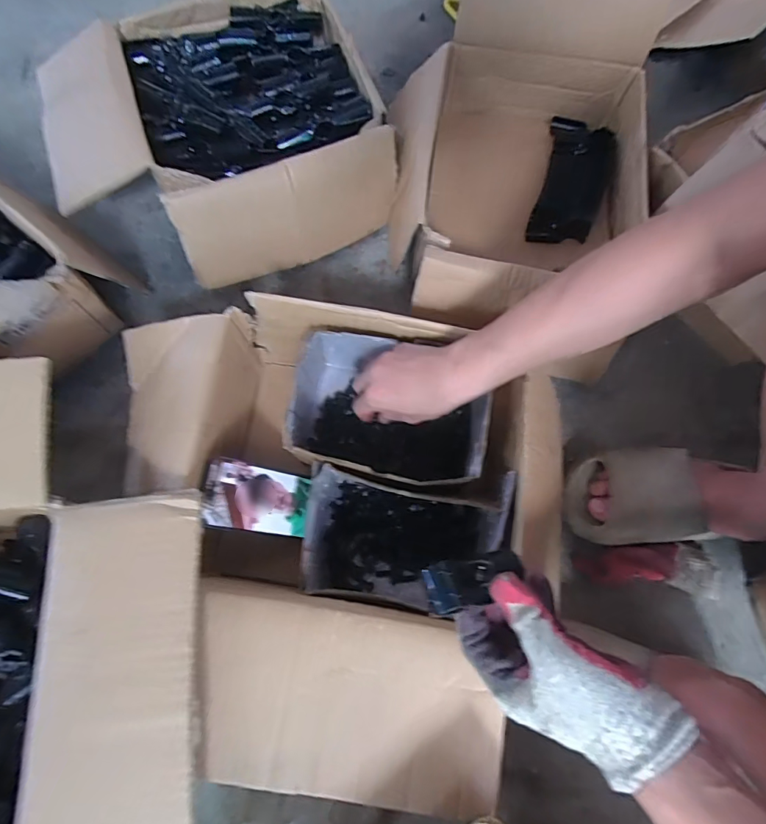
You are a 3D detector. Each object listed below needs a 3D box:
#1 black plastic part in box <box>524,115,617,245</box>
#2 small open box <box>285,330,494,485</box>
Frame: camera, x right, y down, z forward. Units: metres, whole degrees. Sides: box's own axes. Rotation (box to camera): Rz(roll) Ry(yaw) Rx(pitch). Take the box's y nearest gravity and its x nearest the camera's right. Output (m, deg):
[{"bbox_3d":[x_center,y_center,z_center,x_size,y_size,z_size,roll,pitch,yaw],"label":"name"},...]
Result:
[{"bbox_3d":[0.273,-0.338,0.649,0.096,0.037,0.241,17,71,4],"label":"black plastic part in box"},{"bbox_3d":[0.004,0.000,0.529,0.203,0.103,0.149,7,70,0],"label":"small open box"}]

